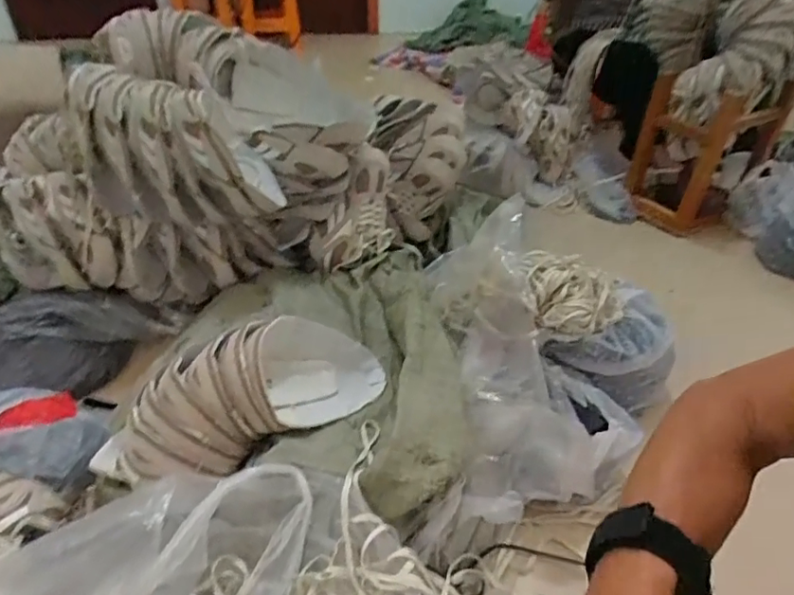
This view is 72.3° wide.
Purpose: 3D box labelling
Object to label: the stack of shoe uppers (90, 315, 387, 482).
[{"bbox_3d":[-0.196,0.137,0.782,0.382,0.165,0.142,-15,37,-43],"label":"stack of shoe uppers"}]

